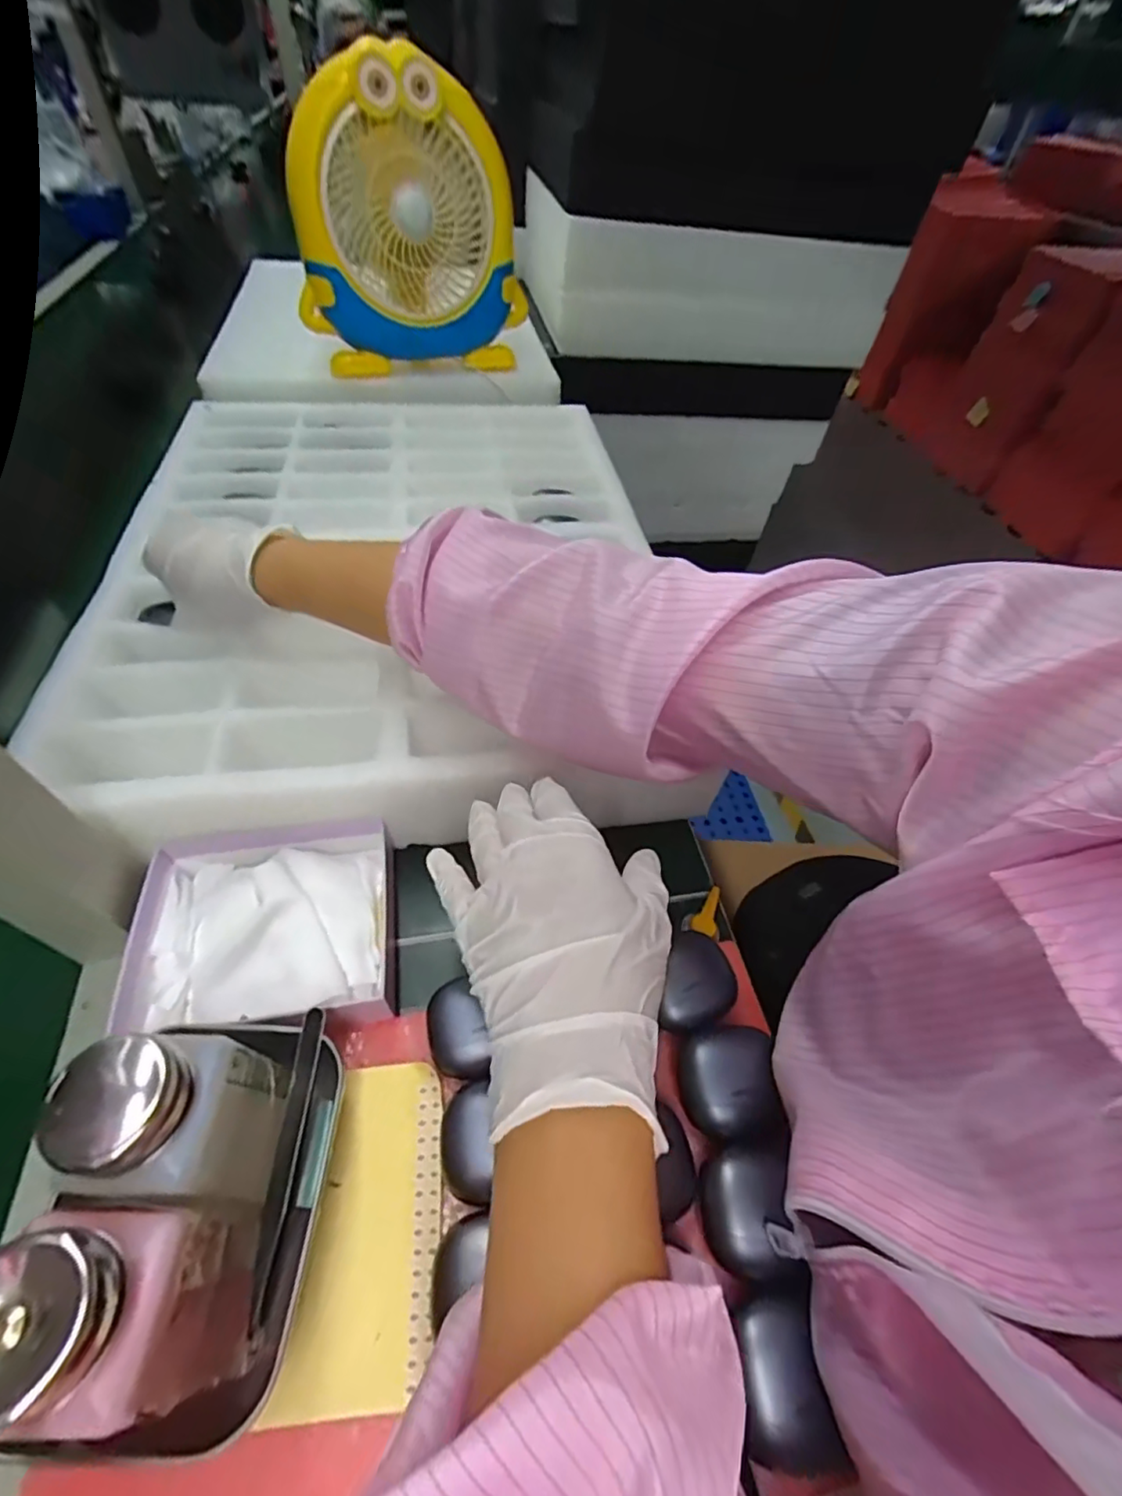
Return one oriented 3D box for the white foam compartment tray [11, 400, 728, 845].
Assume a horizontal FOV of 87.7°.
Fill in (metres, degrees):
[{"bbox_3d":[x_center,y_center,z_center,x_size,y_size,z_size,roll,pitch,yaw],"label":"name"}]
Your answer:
[{"bbox_3d":[-0.150,-0.159,0.508,0.420,0.057,0.528,0,50,-5],"label":"white foam compartment tray"}]

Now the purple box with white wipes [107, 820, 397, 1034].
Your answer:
[{"bbox_3d":[-0.167,0.108,0.340,0.136,0.040,0.115,-5,51,-8],"label":"purple box with white wipes"}]

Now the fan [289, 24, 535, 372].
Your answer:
[{"bbox_3d":[-0.172,-0.573,0.655,0.239,0.265,0.113,-1,50,-5],"label":"fan"}]

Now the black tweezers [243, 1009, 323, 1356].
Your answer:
[{"bbox_3d":[-0.121,0.185,0.256,0.009,0.012,0.127,4,67,-1],"label":"black tweezers"}]

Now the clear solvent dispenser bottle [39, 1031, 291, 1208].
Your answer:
[{"bbox_3d":[-0.143,0.144,0.227,0.046,0.105,0.049,3,50,-2],"label":"clear solvent dispenser bottle"}]

